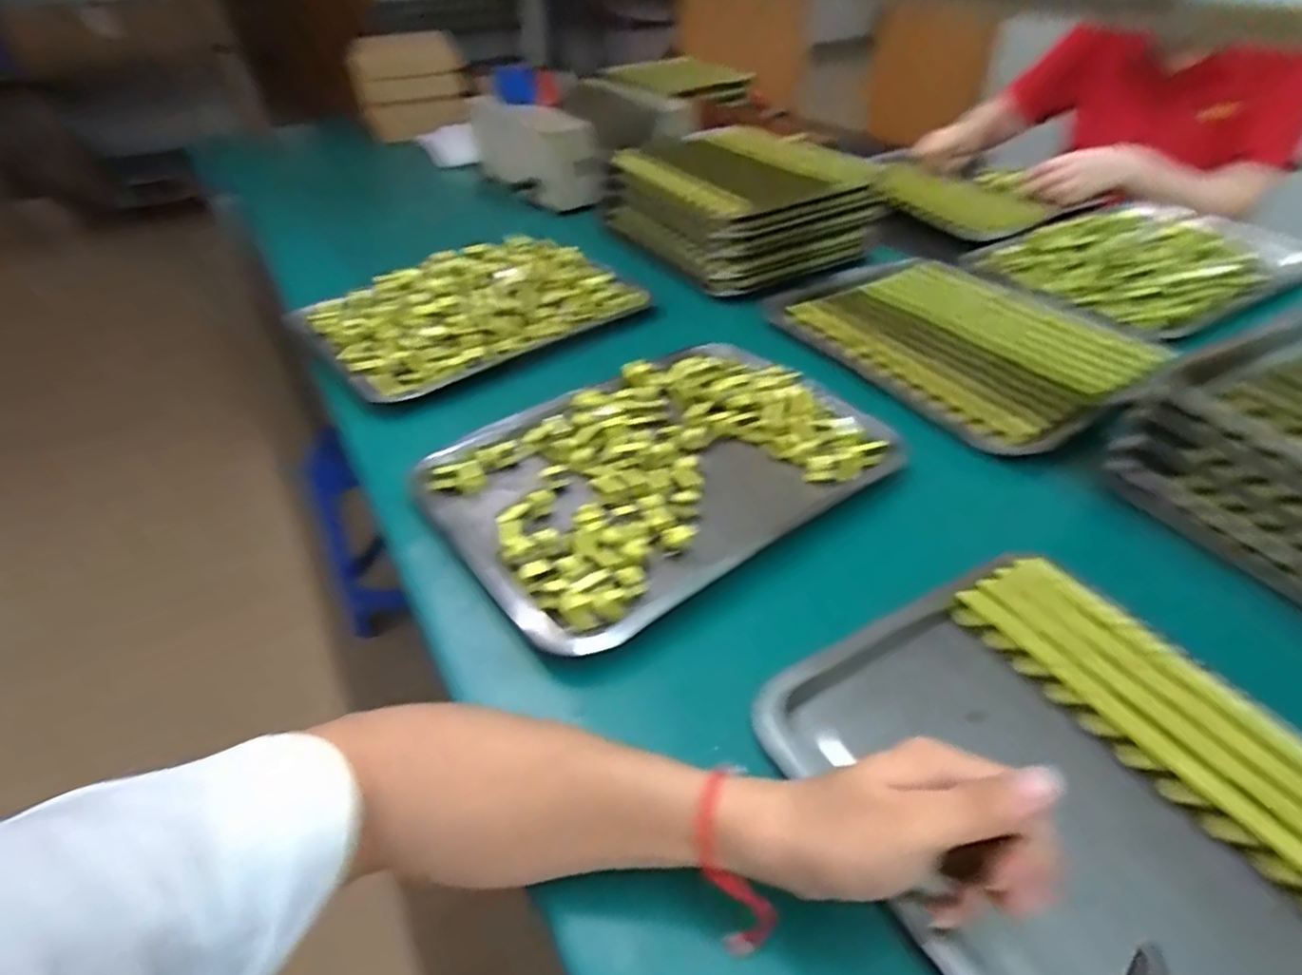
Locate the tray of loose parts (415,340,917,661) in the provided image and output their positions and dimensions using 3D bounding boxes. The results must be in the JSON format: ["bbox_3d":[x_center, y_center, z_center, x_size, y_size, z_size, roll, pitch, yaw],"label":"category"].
[{"bbox_3d":[0.008,-0.019,0.611,0.374,0.040,0.279,-28,46,-26],"label":"tray of loose parts"}]

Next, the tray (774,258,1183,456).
[{"bbox_3d":[0.343,-0.175,0.776,0.251,0.033,0.373,-25,45,-23],"label":"tray"}]

